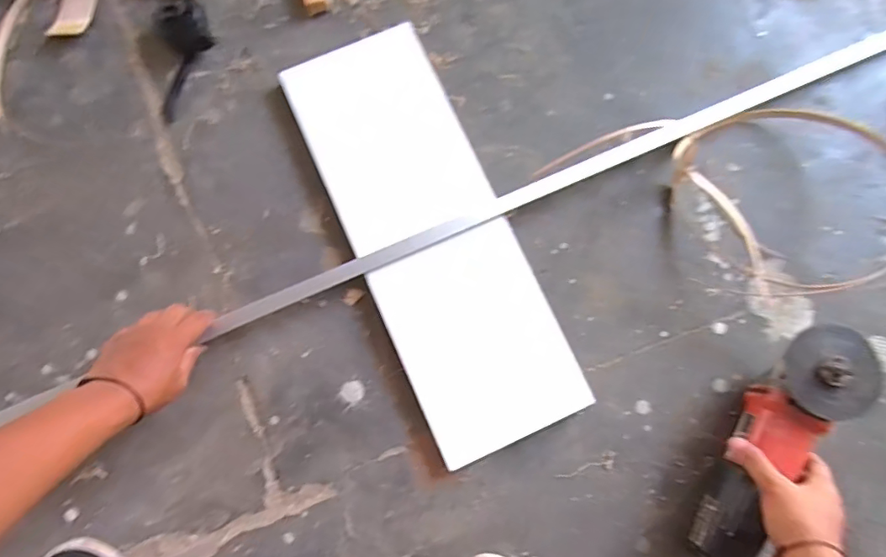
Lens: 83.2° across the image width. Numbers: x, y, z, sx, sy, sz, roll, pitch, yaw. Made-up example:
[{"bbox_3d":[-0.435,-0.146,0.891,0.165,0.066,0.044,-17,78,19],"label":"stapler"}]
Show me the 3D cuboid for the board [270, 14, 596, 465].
[{"bbox_3d":[-0.016,-0.054,0.574,0.173,0.022,0.490,-24,81,-4],"label":"board"}]

